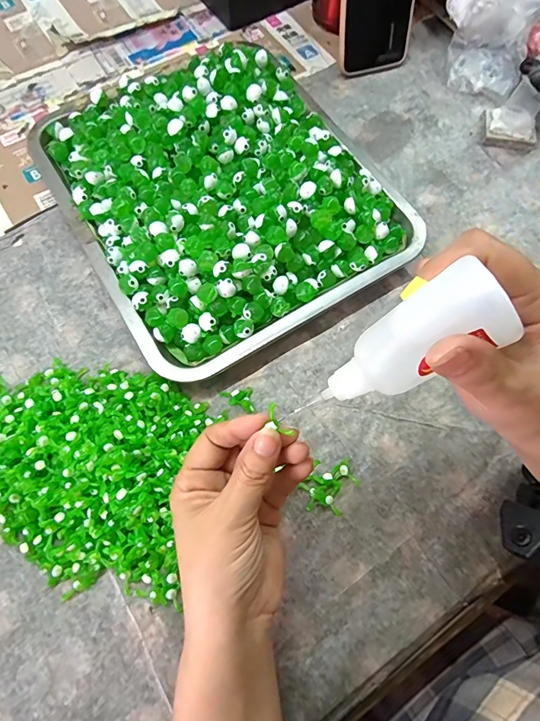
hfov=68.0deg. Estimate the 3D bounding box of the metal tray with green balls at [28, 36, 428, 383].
[{"bbox_3d":[-0.045,-0.157,0.356,0.249,0.044,0.296,-30,74,-11],"label":"metal tray with green balls"}]

